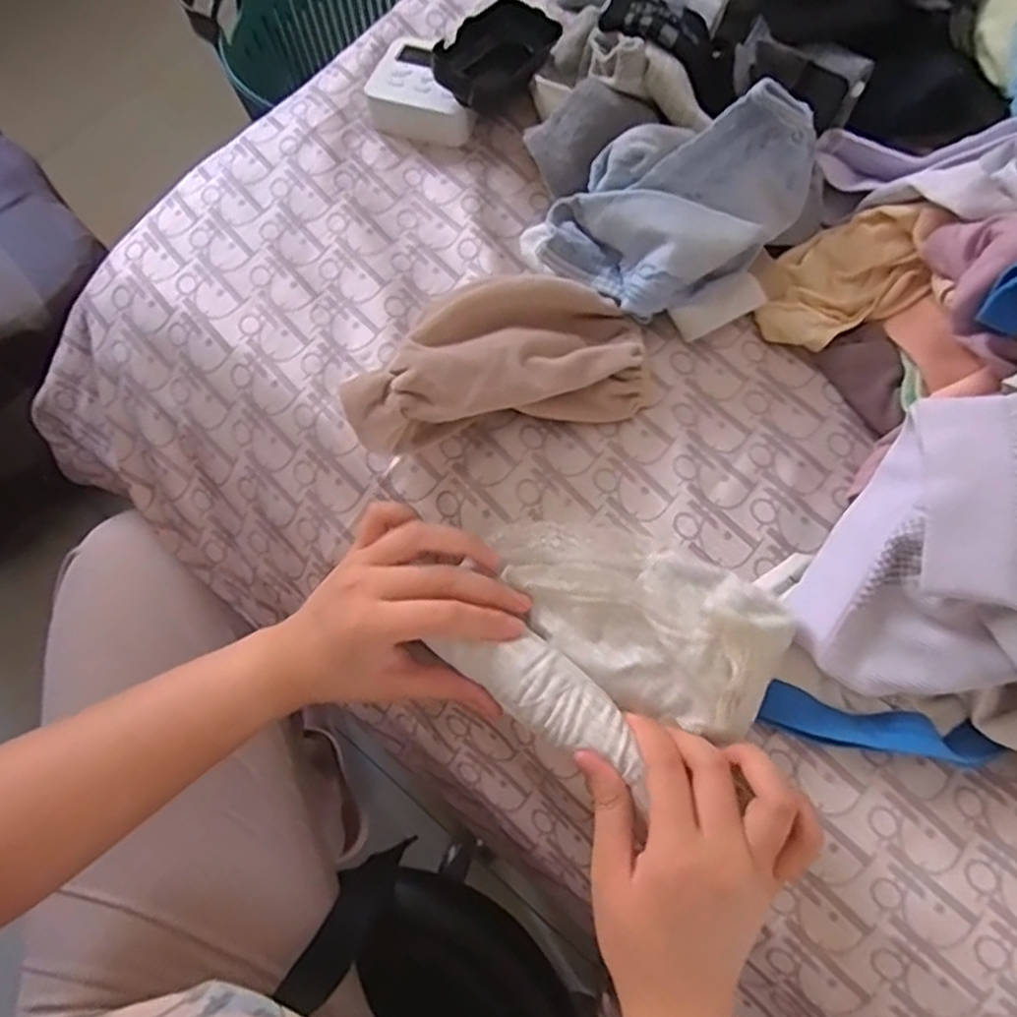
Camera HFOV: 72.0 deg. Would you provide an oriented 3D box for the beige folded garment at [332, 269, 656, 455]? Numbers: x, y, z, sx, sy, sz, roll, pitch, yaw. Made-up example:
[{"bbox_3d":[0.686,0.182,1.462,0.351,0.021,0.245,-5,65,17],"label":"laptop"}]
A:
[{"bbox_3d":[-0.005,-0.084,0.404,0.170,0.056,0.078,-12,72,-4],"label":"beige folded garment"}]

